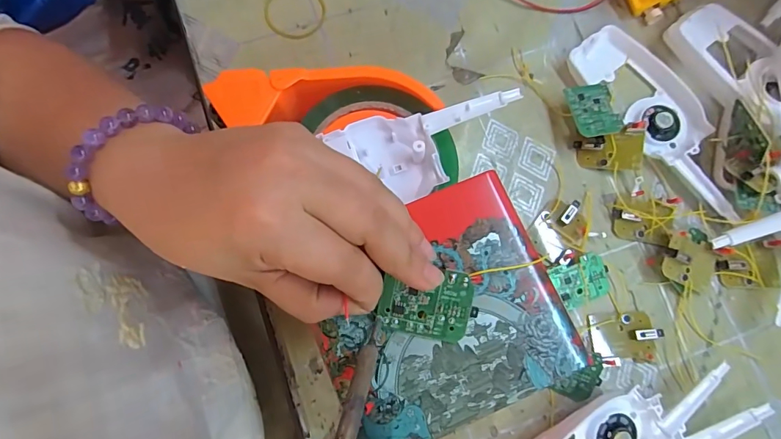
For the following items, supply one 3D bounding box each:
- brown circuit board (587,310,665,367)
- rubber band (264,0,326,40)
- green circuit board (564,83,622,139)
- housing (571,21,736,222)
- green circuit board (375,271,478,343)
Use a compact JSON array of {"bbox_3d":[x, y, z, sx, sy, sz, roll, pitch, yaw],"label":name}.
[{"bbox_3d":[0.160,0.081,0.291,0.048,0.011,0.032,-5,78,-2],"label":"brown circuit board"},{"bbox_3d":[-0.077,-0.167,0.345,0.048,0.006,0.047,-11,79,-3],"label":"rubber band"},{"bbox_3d":[0.147,-0.079,0.310,0.031,0.004,0.041,-12,72,-2],"label":"green circuit board"},{"bbox_3d":[0.203,-0.075,0.321,0.055,0.014,0.161,-35,81,-7],"label":"housing"},{"bbox_3d":[0.017,0.041,0.201,0.043,0.004,0.032,1,96,2],"label":"green circuit board"}]

